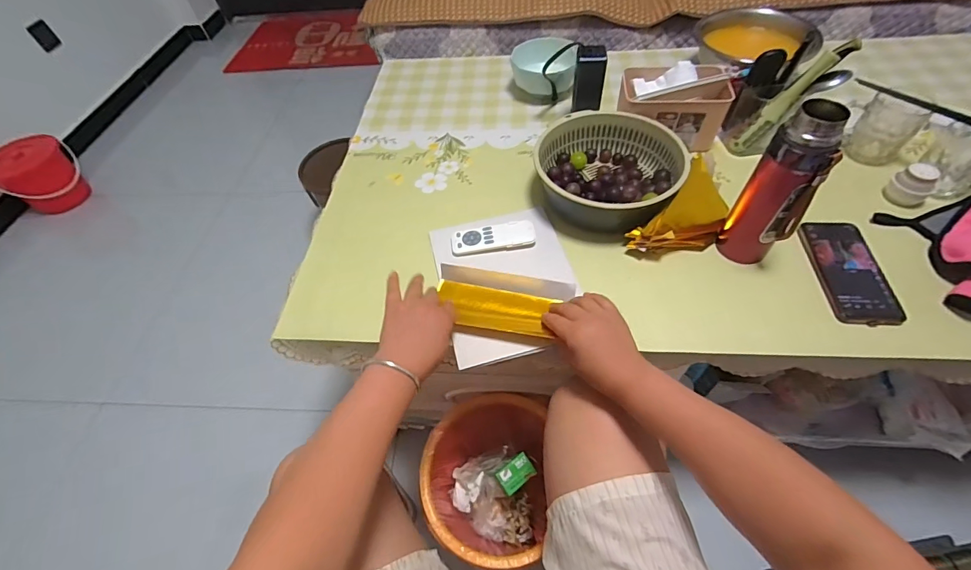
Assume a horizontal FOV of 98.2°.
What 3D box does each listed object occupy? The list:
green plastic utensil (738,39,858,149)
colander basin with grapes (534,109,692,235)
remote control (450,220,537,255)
[{"bbox_3d":[0.478,-0.291,0.655,0.024,0.188,0.034,11,45,-35],"label":"green plastic utensil"},{"bbox_3d":[0.194,-0.179,0.669,0.213,0.082,0.194,-2,55,3],"label":"colander basin with grapes"},{"bbox_3d":[0.012,-0.073,0.634,0.124,0.009,0.042,-9,54,-2],"label":"remote control"}]

